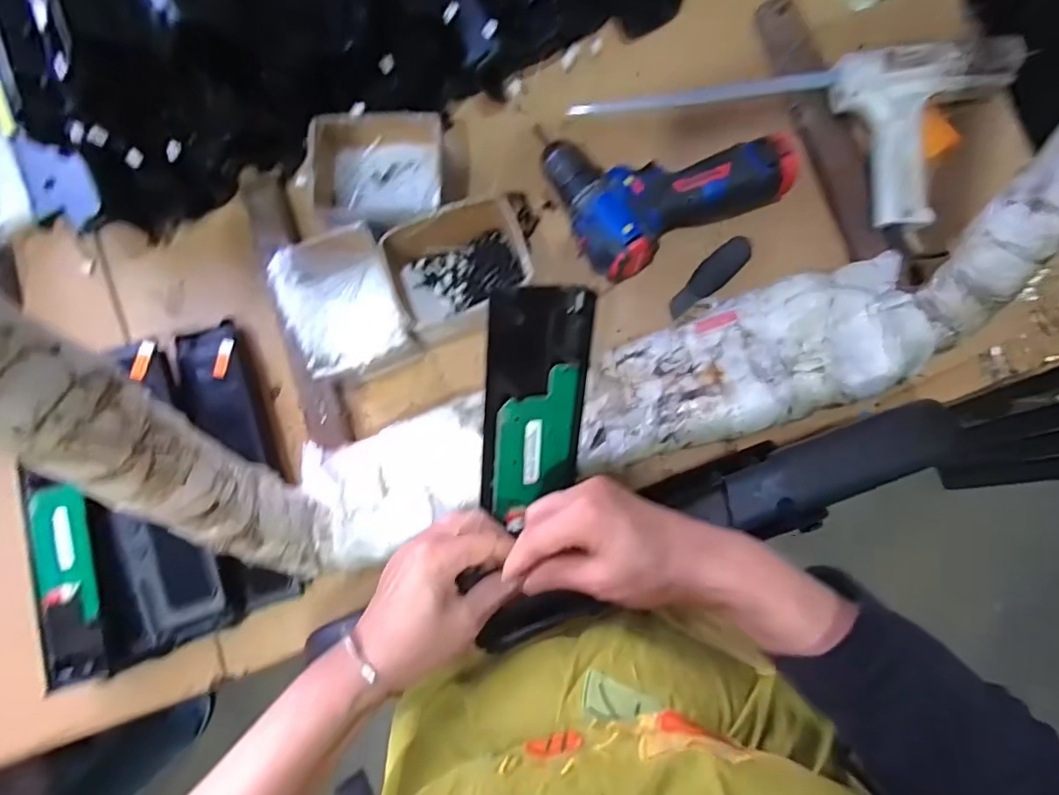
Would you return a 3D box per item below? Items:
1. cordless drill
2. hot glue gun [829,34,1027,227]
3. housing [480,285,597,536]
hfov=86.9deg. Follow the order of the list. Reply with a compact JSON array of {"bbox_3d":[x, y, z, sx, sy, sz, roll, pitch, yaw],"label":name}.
[{"bbox_3d":[0.127,-0.215,0.531,0.201,0.058,0.157,-28,84,-1],"label":"cordless drill"},{"bbox_3d":[0.383,-0.252,0.512,0.176,0.035,0.160,-17,84,0],"label":"hot glue gun"},{"bbox_3d":[0.005,0.009,0.384,0.069,0.013,0.167,-3,113,-17],"label":"housing"}]

